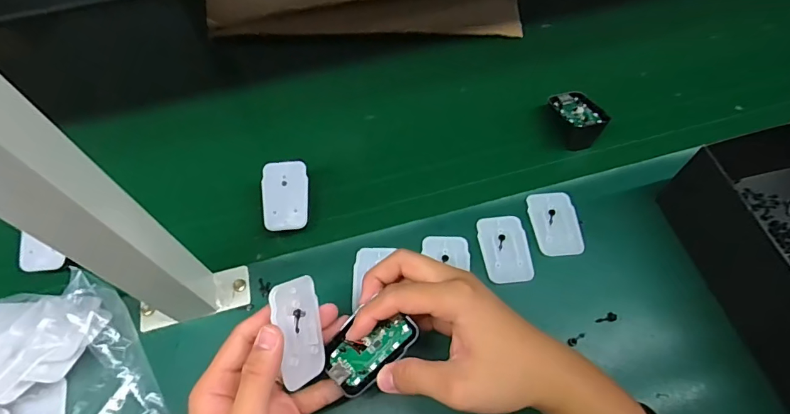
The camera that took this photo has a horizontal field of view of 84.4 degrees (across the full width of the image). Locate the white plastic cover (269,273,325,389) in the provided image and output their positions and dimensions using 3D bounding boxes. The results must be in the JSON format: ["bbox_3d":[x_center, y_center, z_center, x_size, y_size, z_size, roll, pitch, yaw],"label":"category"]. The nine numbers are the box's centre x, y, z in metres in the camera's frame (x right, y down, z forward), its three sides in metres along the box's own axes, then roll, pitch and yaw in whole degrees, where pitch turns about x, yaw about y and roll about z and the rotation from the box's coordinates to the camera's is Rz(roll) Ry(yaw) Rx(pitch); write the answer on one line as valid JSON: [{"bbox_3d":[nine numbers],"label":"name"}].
[{"bbox_3d":[-0.063,0.084,0.294,0.004,0.042,0.068,-8,94,31],"label":"white plastic cover"}]

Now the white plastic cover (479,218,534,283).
[{"bbox_3d":[0.105,0.040,0.416,0.044,0.005,0.070,-5,60,-1],"label":"white plastic cover"}]

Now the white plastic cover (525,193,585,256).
[{"bbox_3d":[0.158,0.015,0.429,0.045,0.005,0.071,-2,60,1],"label":"white plastic cover"}]

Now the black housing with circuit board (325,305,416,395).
[{"bbox_3d":[-0.019,0.100,0.313,0.042,0.005,0.067,42,87,15],"label":"black housing with circuit board"}]

